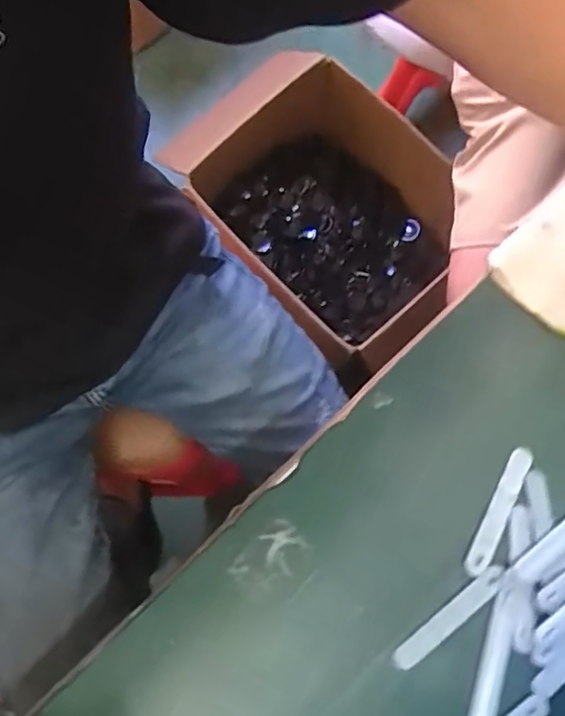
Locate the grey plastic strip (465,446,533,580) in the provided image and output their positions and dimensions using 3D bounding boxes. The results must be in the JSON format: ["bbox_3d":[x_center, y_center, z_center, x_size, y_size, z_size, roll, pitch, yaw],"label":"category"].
[{"bbox_3d":[0.153,0.108,0.425,0.017,0.004,0.095,28,79,6],"label":"grey plastic strip"}]

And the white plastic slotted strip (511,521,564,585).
[{"bbox_3d":[0.200,0.124,0.422,0.094,0.004,0.017,-37,80,-8],"label":"white plastic slotted strip"}]

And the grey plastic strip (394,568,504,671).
[{"bbox_3d":[0.115,0.177,0.411,0.095,0.004,0.015,-37,80,-8],"label":"grey plastic strip"}]

